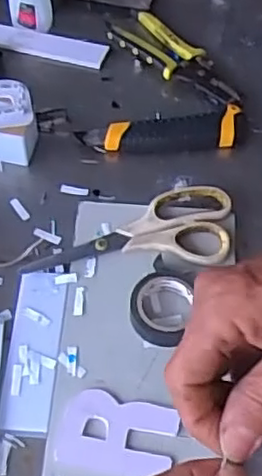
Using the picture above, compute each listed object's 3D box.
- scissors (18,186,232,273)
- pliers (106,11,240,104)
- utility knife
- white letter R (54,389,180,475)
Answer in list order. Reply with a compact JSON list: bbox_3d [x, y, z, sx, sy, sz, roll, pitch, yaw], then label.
[{"bbox_3d":[-0.001,-0.008,0.578,0.176,0.016,0.074,-1,58,-3],"label":"scissors"},{"bbox_3d":[0.046,-0.189,0.688,0.056,0.016,0.159,-40,68,-23],"label":"pliers"},{"bbox_3d":[0.029,-0.099,0.633,0.154,0.019,0.039,-7,59,-6],"label":"utility knife"},{"bbox_3d":[-0.011,0.144,0.485,0.082,0.005,0.055,11,59,4],"label":"white letter R"}]

